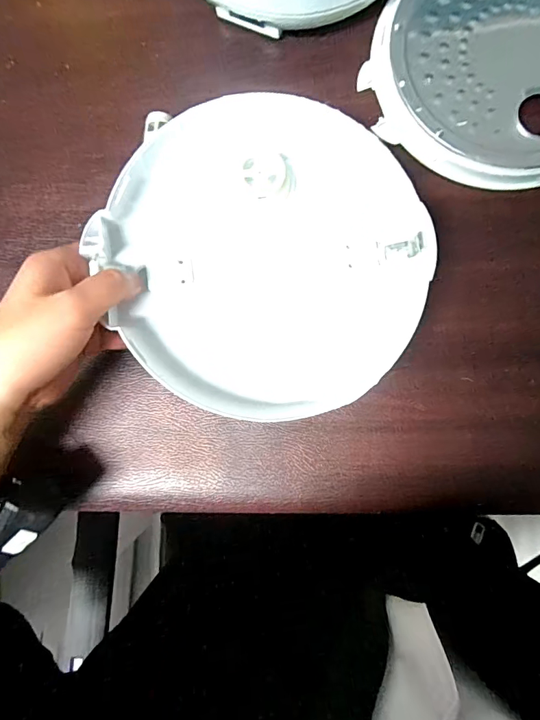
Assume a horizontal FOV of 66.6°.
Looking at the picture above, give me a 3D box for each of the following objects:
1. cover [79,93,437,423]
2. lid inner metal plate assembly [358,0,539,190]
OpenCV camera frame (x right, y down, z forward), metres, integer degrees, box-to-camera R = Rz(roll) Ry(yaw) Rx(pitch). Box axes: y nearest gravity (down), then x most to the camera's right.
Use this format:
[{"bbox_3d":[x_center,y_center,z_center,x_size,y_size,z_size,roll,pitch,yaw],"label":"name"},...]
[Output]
[{"bbox_3d":[-0.001,-0.066,0.272,0.201,0.040,0.196,29,90,4],"label":"cover"},{"bbox_3d":[0.182,-0.225,0.315,0.190,0.024,0.189,-40,85,-1],"label":"lid inner metal plate assembly"}]

